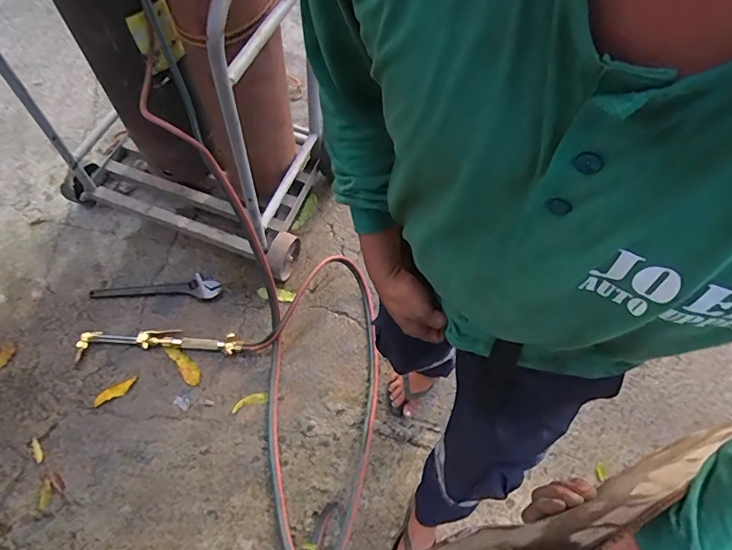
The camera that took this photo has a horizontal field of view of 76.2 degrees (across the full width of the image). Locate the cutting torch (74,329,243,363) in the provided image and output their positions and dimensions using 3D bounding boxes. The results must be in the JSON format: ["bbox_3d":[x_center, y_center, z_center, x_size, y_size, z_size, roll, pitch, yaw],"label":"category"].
[{"bbox_3d":[-0.600,0.192,1.349,0.484,0.038,0.082,1,64,-2],"label":"cutting torch"}]

